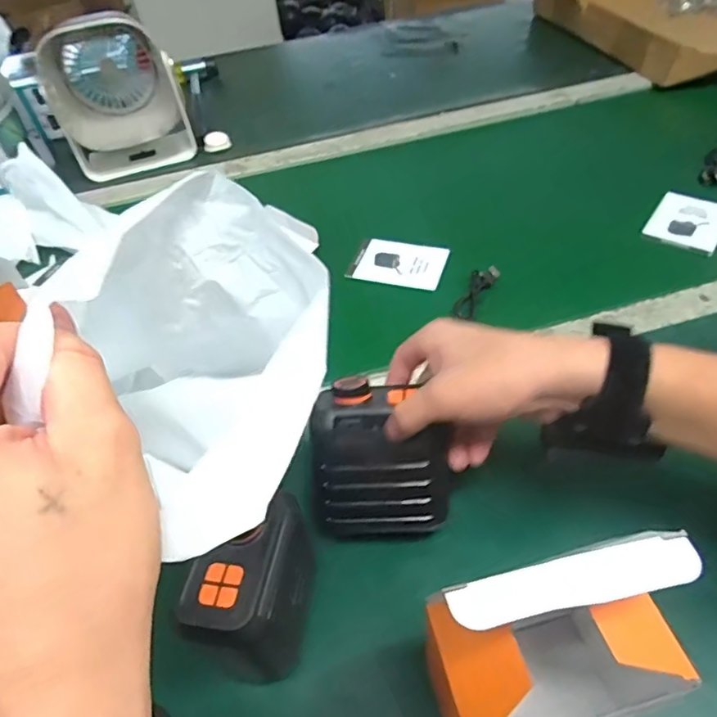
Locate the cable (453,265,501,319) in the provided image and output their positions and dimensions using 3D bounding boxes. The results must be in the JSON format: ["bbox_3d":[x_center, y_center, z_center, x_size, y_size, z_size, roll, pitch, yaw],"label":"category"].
[{"bbox_3d":[0.116,-0.064,0.552,0.025,0.019,0.080,19,52,25],"label":"cable"}]

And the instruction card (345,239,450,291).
[{"bbox_3d":[0.044,-0.106,0.607,0.099,0.004,0.069,11,52,15],"label":"instruction card"}]

